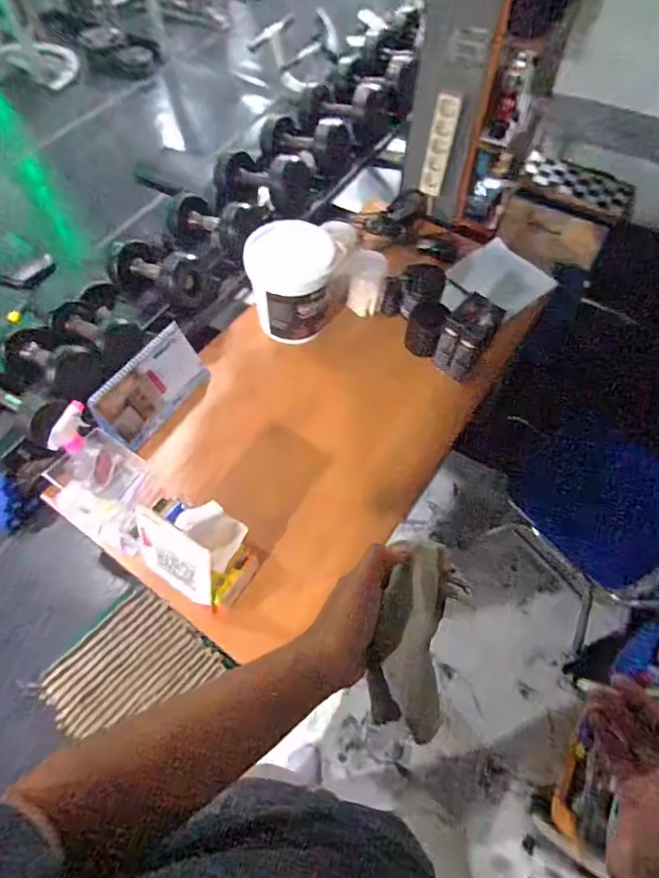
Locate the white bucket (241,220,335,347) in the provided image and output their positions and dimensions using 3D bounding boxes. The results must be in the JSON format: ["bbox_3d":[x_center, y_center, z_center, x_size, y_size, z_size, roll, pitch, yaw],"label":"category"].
[{"bbox_3d":[-0.088,-0.373,1.161,0.189,0.212,0.198,0,59,0],"label":"white bucket"}]

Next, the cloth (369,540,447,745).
[{"bbox_3d":[0.071,0.169,0.415,0.061,0.037,0.155,8,79,5],"label":"cloth"}]

